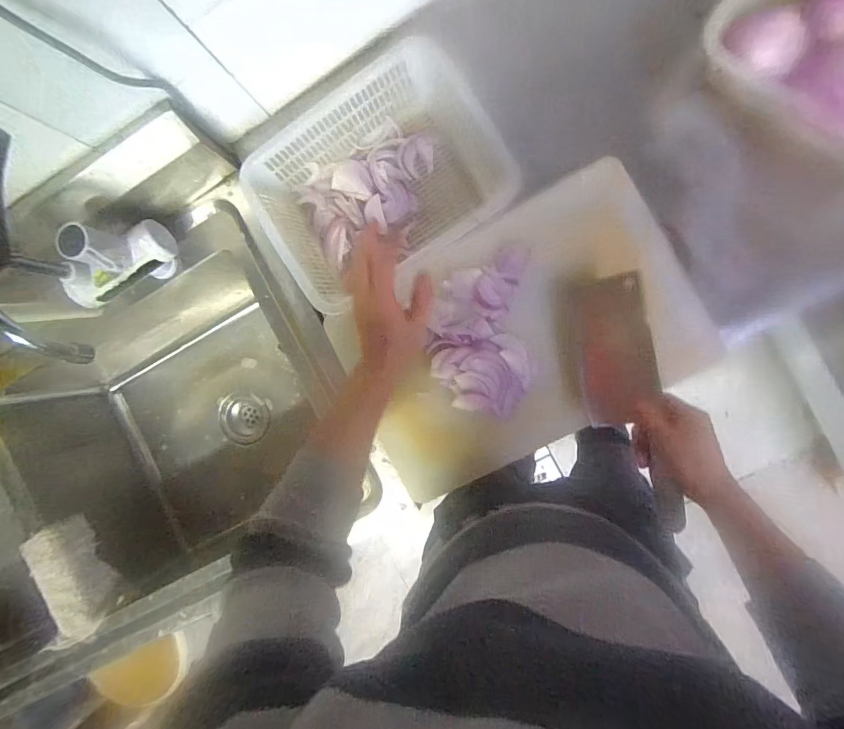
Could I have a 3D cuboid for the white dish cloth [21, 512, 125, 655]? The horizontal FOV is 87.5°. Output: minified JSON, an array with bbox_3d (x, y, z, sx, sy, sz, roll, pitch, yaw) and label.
[{"bbox_3d":[-0.567,0.345,0.715,0.080,0.076,0.178,-17,90,9],"label":"white dish cloth"}]

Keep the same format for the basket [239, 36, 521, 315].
[{"bbox_3d":[-0.056,-0.251,0.591,0.327,0.079,0.233,-34,87,8],"label":"basket"}]

